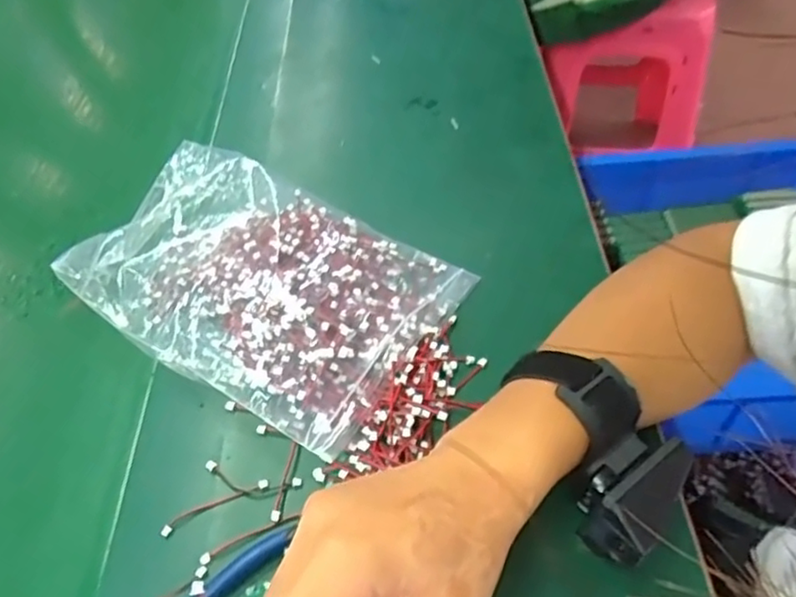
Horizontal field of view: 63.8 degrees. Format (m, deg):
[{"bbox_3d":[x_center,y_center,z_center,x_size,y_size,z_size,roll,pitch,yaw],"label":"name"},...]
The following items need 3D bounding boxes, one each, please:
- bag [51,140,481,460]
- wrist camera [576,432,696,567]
[{"bbox_3d":[-0.093,-0.016,0.417,0.238,0.039,0.159,24,57,21],"label":"bag"},{"bbox_3d":[0.114,0.088,0.302,0.036,0.032,0.071,34,60,29],"label":"wrist camera"}]

